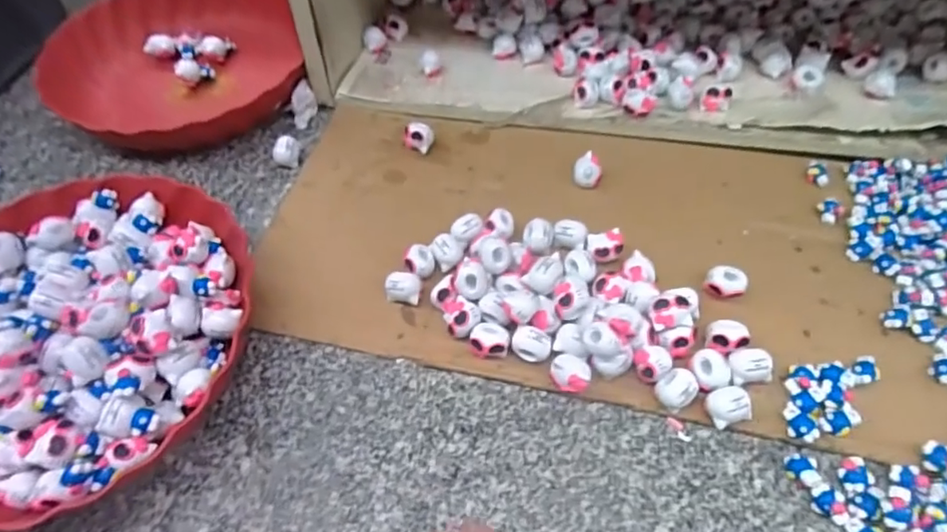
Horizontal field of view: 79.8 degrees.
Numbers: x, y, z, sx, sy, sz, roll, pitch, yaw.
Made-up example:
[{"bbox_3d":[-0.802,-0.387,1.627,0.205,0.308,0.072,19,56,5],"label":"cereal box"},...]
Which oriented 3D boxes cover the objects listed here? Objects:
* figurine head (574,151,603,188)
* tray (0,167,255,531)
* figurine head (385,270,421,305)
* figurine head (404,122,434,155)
[{"bbox_3d":[0.094,-0.077,0.461,0.022,0.019,0.026,9,58,9],"label":"figurine head"},{"bbox_3d":[-0.263,0.041,0.371,0.232,0.065,0.242,-25,60,-13],"label":"tray"},{"bbox_3d":[-0.050,0.017,0.404,0.024,0.021,0.020,10,58,9],"label":"figurine head"},{"bbox_3d":[-0.047,-0.112,0.491,0.022,0.022,0.018,30,63,20],"label":"figurine head"}]

